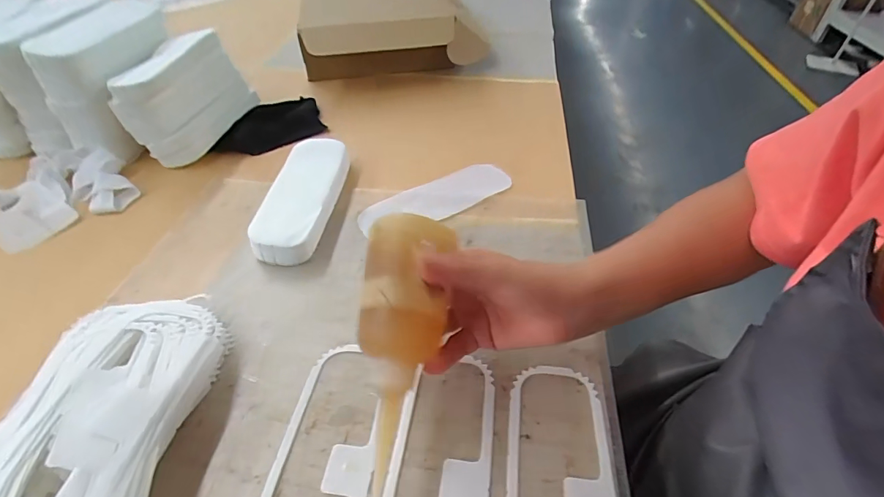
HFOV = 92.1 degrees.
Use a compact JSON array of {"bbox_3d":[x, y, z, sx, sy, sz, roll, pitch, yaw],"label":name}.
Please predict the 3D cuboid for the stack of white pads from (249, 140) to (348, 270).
[{"bbox_3d":[-0.155,-0.061,0.487,0.066,0.035,0.188,2,45,3],"label":"stack of white pads"}]

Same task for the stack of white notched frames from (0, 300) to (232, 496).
[{"bbox_3d":[-0.240,0.122,0.293,0.128,0.054,0.226,3,45,4],"label":"stack of white notched frames"}]

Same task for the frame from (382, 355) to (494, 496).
[{"bbox_3d":[-0.004,0.158,0.287,0.070,0.004,0.191,5,45,6],"label":"frame"}]

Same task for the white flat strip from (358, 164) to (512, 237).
[{"bbox_3d":[-0.006,-0.061,0.515,0.199,0.010,0.056,-26,64,-27],"label":"white flat strip"}]

